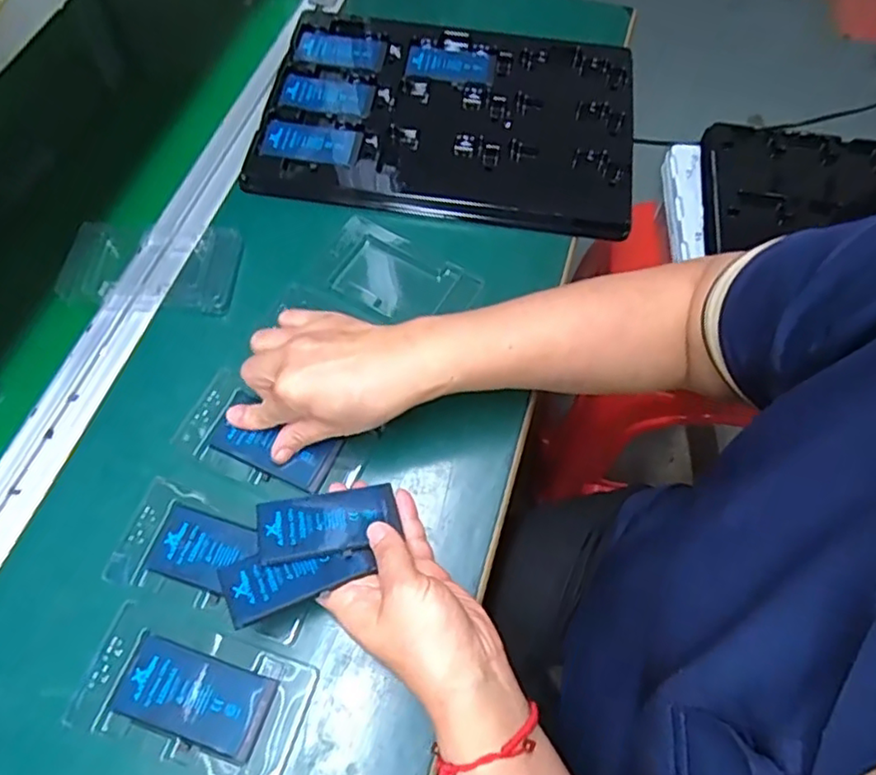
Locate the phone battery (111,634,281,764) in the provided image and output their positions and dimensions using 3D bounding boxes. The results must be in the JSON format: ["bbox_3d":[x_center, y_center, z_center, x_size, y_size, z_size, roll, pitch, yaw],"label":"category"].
[{"bbox_3d":[-0.142,0.180,0.366,0.085,0.004,0.044,17,64,8],"label":"phone battery"}]

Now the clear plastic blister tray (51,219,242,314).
[{"bbox_3d":[-0.239,-0.099,0.506,0.152,0.009,0.078,4,63,1],"label":"clear plastic blister tray"}]

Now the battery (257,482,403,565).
[{"bbox_3d":[-0.068,0.082,0.389,0.083,0.005,0.043,-7,48,-14],"label":"battery"}]

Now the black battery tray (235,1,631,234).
[{"bbox_3d":[0.012,-0.256,0.582,0.329,0.019,0.229,8,64,3],"label":"black battery tray"}]

